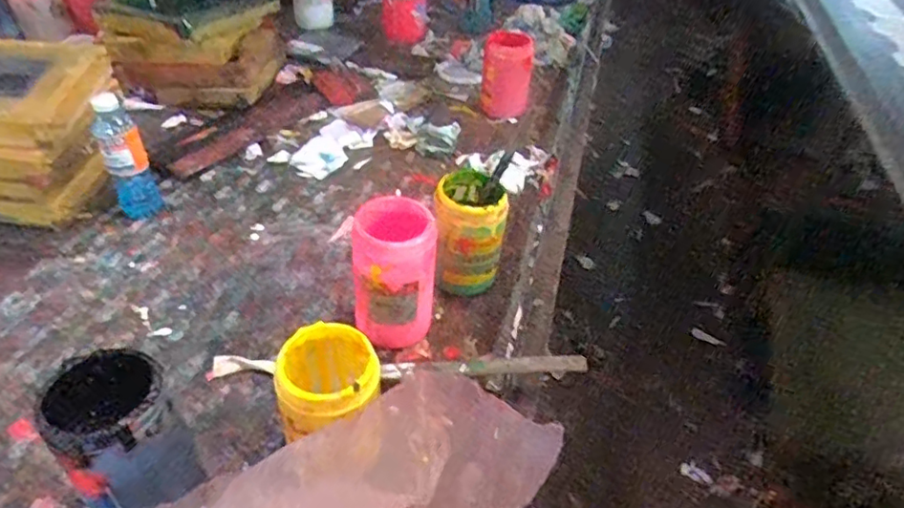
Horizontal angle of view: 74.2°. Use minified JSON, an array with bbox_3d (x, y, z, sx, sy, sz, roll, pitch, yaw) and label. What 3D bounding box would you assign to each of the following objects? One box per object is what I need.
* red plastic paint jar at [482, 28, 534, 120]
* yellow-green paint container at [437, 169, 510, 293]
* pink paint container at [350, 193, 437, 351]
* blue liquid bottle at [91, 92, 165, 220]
[{"bbox_3d":[0.110,-0.355,1.178,0.094,0.160,0.096,9,41,5],"label":"red plastic paint jar"},{"bbox_3d":[0.023,-0.023,0.792,0.090,0.148,0.092,5,41,0],"label":"yellow-green paint container"},{"bbox_3d":[-0.068,0.025,0.716,0.093,0.173,0.097,0,41,-5],"label":"pink paint container"},{"bbox_3d":[-0.474,-0.140,0.871,0.059,0.178,0.055,-21,47,-27],"label":"blue liquid bottle"}]

